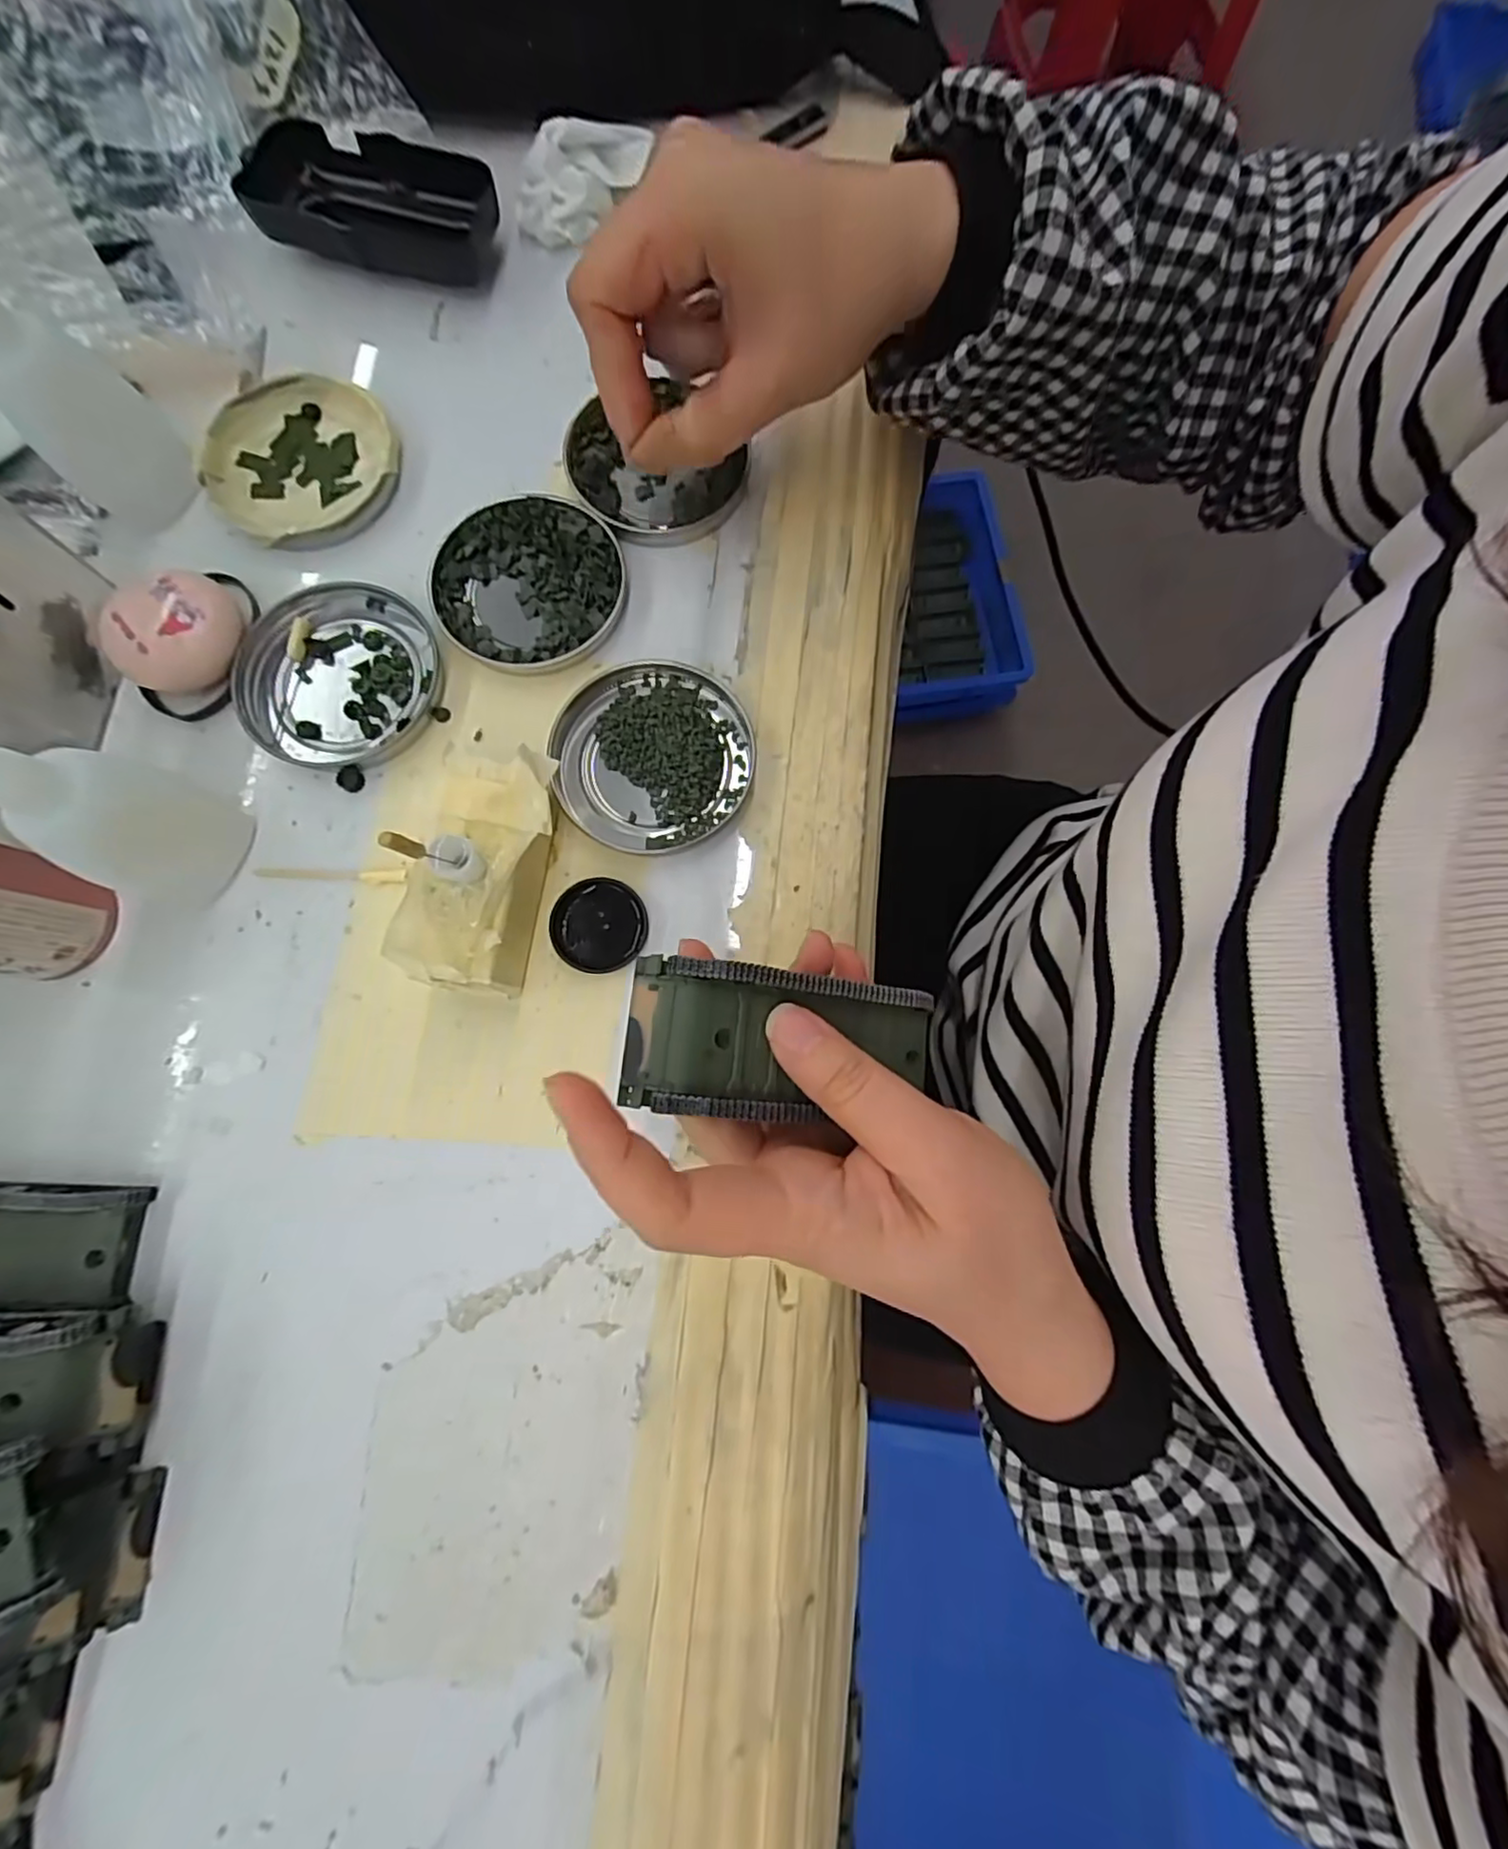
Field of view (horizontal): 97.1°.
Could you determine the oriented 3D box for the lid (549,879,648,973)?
[{"bbox_3d":[-0.059,0.000,0.254,0.034,0.008,0.035,0,79,0],"label":"lid"}]

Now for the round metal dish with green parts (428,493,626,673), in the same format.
[{"bbox_3d":[-0.094,-0.143,0.279,0.077,0.009,0.075,0,79,0],"label":"round metal dish with green parts"}]

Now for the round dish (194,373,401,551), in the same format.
[{"bbox_3d":[-0.195,-0.200,0.287,0.079,0.010,0.080,0,79,0],"label":"round dish"}]

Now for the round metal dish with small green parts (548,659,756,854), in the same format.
[{"bbox_3d":[-0.042,-0.067,0.266,0.080,0.008,0.075,0,79,0],"label":"round metal dish with small green parts"}]

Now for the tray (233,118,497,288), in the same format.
[{"bbox_3d":[-0.176,-0.327,0.306,0.110,0.025,0.053,14,80,2],"label":"tray"}]

